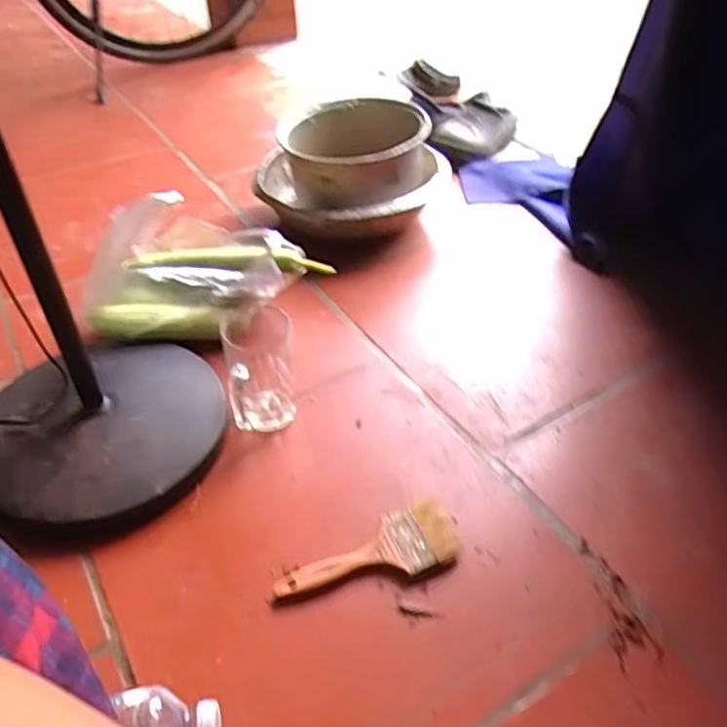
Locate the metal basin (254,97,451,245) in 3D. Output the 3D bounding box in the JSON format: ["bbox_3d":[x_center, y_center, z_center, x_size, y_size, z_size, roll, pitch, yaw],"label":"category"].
[{"bbox_3d":[-0.017,-0.325,1.055,0.302,0.147,0.297,0,43,0],"label":"metal basin"}]

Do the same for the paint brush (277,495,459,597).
[{"bbox_3d":[0.006,0.183,0.595,0.179,0.015,0.064,-18,44,-21],"label":"paint brush"}]

